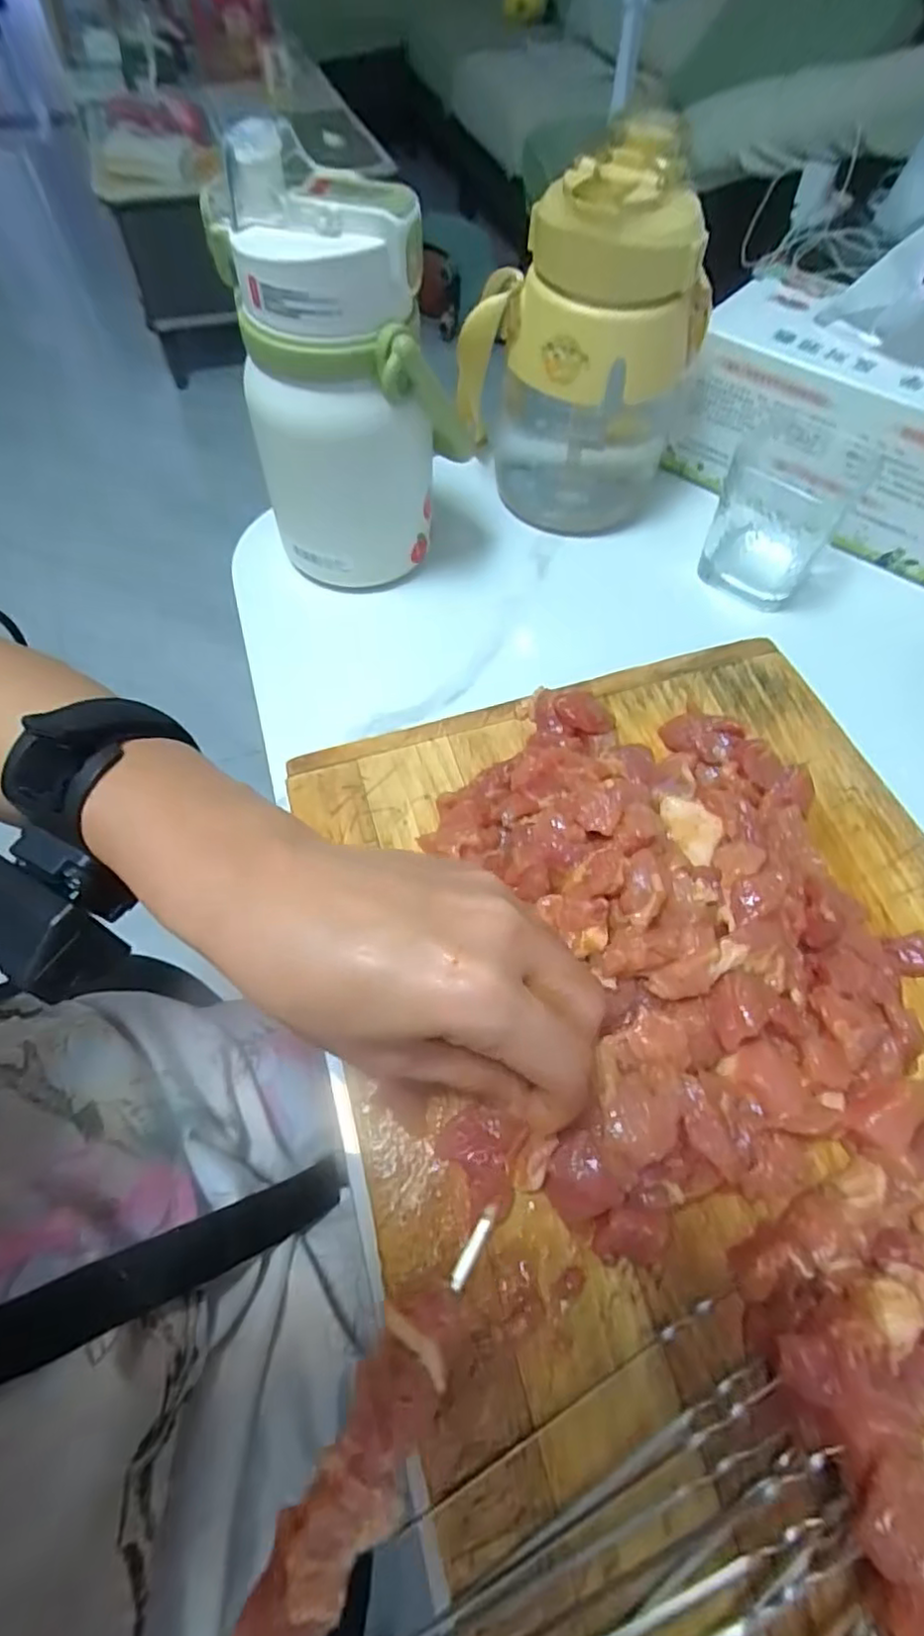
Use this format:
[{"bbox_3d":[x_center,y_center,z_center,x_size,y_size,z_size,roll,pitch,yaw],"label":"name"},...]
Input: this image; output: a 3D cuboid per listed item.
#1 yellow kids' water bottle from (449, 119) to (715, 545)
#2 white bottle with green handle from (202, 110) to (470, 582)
[{"bbox_3d":[0.069,-0.282,0.384,0.138,0.175,0.096,15,62,7],"label":"yellow kids' water bottle"},{"bbox_3d":[-0.058,-0.212,0.336,0.100,0.186,0.074,-19,63,-11],"label":"white bottle with green handle"}]

